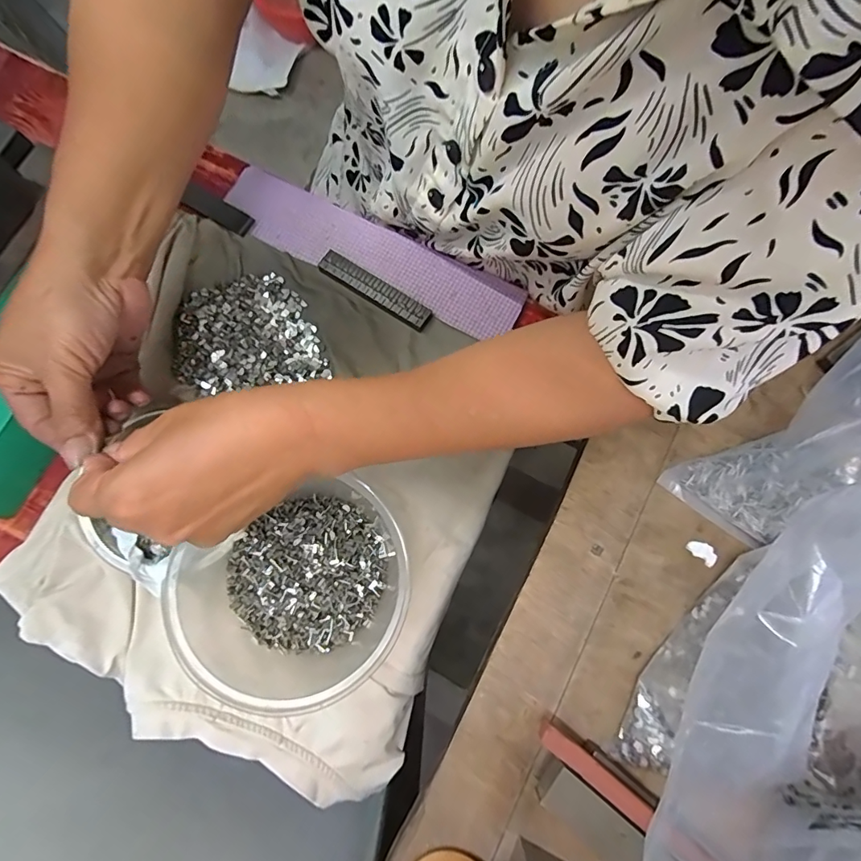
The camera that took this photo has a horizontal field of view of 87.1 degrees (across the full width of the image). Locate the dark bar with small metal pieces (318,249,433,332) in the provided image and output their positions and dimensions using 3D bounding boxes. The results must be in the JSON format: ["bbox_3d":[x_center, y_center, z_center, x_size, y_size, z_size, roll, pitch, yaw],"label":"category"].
[{"bbox_3d":[-0.045,-0.114,0.366,0.099,0.011,0.019,33,82,6],"label":"dark bar with small metal pieces"}]

